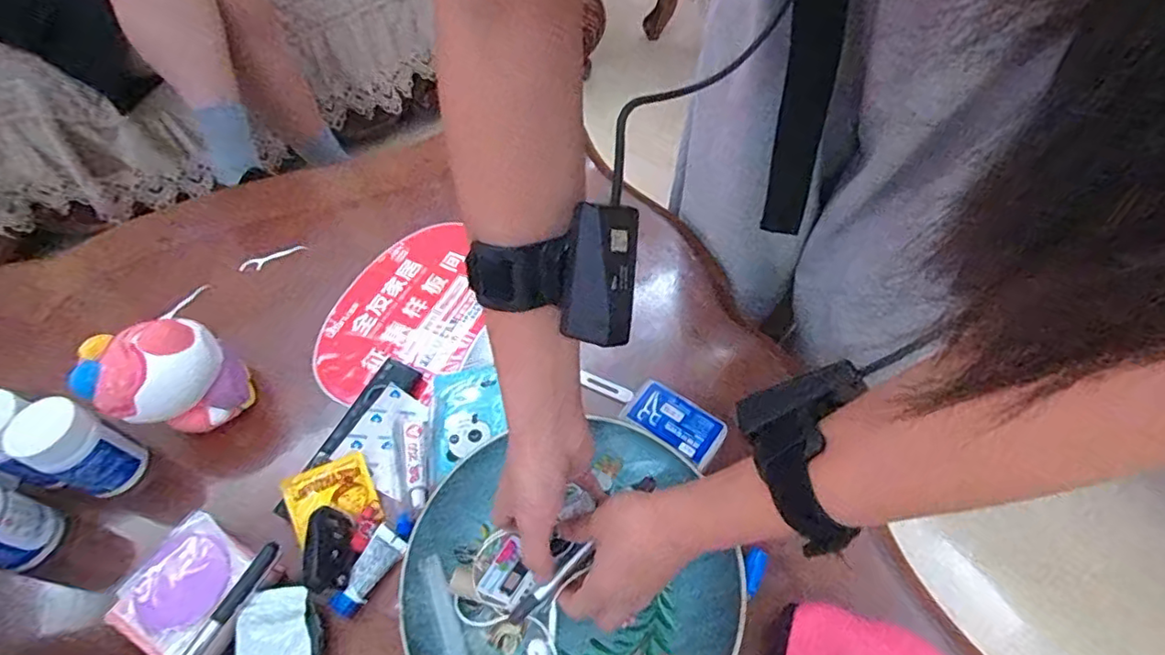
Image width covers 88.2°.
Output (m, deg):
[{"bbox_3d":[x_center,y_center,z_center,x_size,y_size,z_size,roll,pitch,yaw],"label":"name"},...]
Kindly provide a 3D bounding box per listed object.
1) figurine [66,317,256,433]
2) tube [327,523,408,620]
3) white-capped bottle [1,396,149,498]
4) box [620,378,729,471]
[{"bbox_3d":[-0.353,0.048,0.520,0.077,0.107,0.088,16,59,14],"label":"figurine"},{"bbox_3d":[-0.165,0.185,0.456,0.022,0.021,0.067,25,61,20],"label":"tube"},{"bbox_3d":[-0.413,0.101,0.495,0.051,0.090,0.050,18,59,16],"label":"white-capped bottle"},{"bbox_3d":[0.074,0.077,0.499,0.083,0.014,0.046,30,63,22],"label":"box"}]

